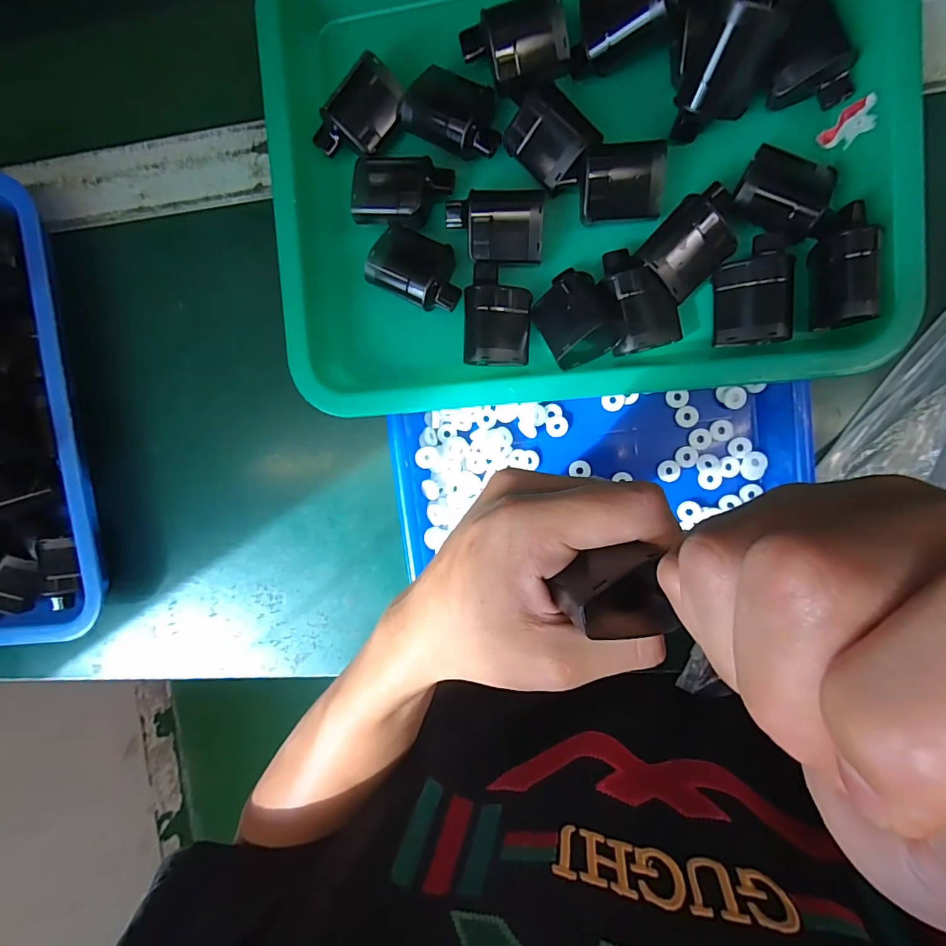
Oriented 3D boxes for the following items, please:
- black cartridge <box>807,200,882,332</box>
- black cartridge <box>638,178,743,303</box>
[{"bbox_3d":[0.186,-0.102,0.239,0.023,0.028,0.055,-2,95,8],"label":"black cartridge"},{"bbox_3d":[0.119,-0.124,0.254,0.037,0.017,0.054,45,100,2],"label":"black cartridge"}]

